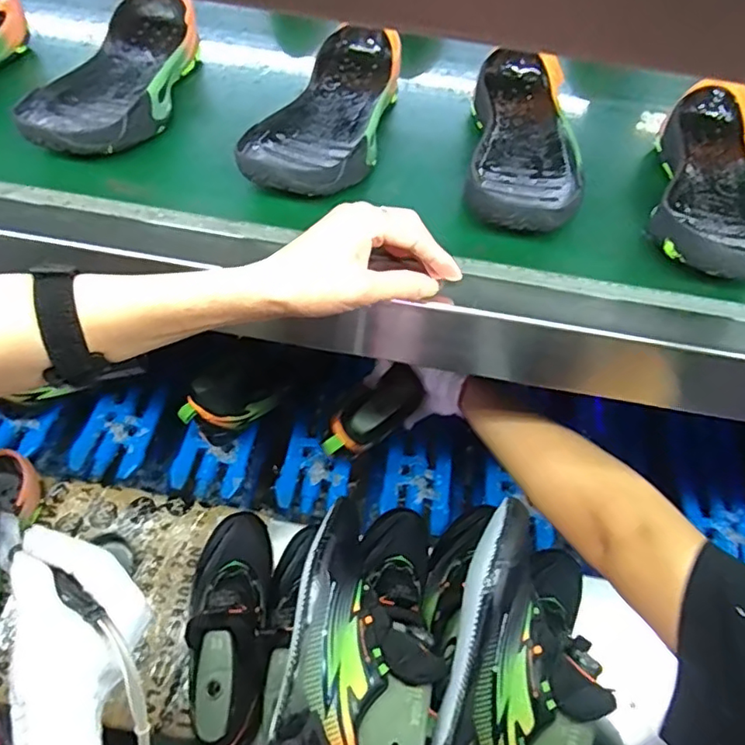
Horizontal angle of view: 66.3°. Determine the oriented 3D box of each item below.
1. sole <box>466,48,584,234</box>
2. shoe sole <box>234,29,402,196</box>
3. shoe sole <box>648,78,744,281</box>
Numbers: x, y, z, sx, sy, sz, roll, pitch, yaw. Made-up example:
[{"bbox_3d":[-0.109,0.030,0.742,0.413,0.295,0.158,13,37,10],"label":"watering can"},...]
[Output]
[{"bbox_3d":[0.132,-0.198,0.503,0.088,0.048,0.233,8,56,2],"label":"sole"},{"bbox_3d":[-0.034,-0.229,0.506,0.102,0.049,0.242,19,57,9],"label":"shoe sole"},{"bbox_3d":[0.297,-0.161,0.494,0.100,0.053,0.246,17,57,7],"label":"shoe sole"}]

